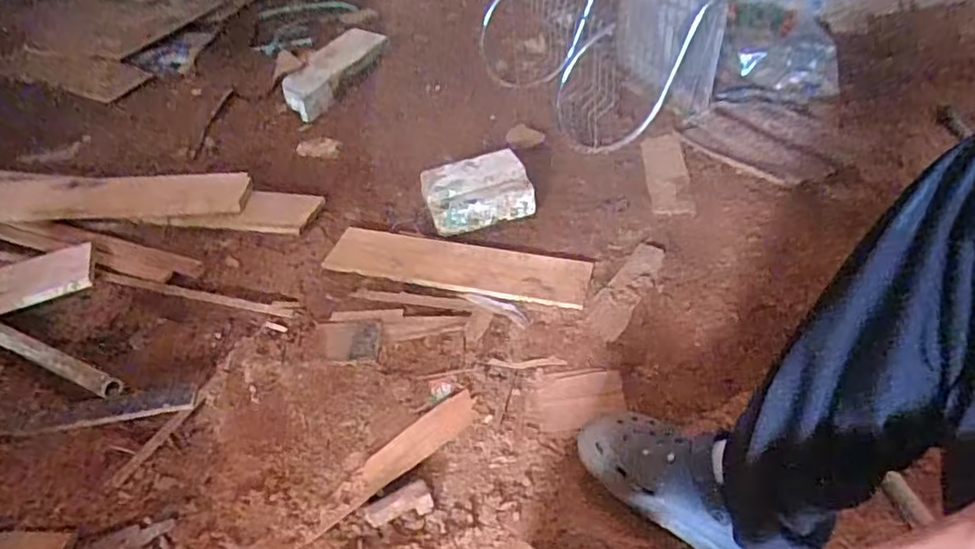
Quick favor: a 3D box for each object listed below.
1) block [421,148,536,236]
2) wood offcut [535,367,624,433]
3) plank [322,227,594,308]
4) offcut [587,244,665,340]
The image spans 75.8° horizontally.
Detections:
[{"bbox_3d":[-0.020,-0.141,1.052,0.170,0.065,0.125,-14,43,-12],"label":"block"},{"bbox_3d":[0.116,0.154,0.789,0.116,0.008,0.080,-9,43,-7],"label":"wood offcut"},{"bbox_3d":[-0.050,-0.022,0.966,0.411,0.012,0.113,11,44,15],"label":"plank"},{"bbox_3d":[0.205,0.017,0.919,0.053,0.011,0.207,21,47,24],"label":"offcut"}]

